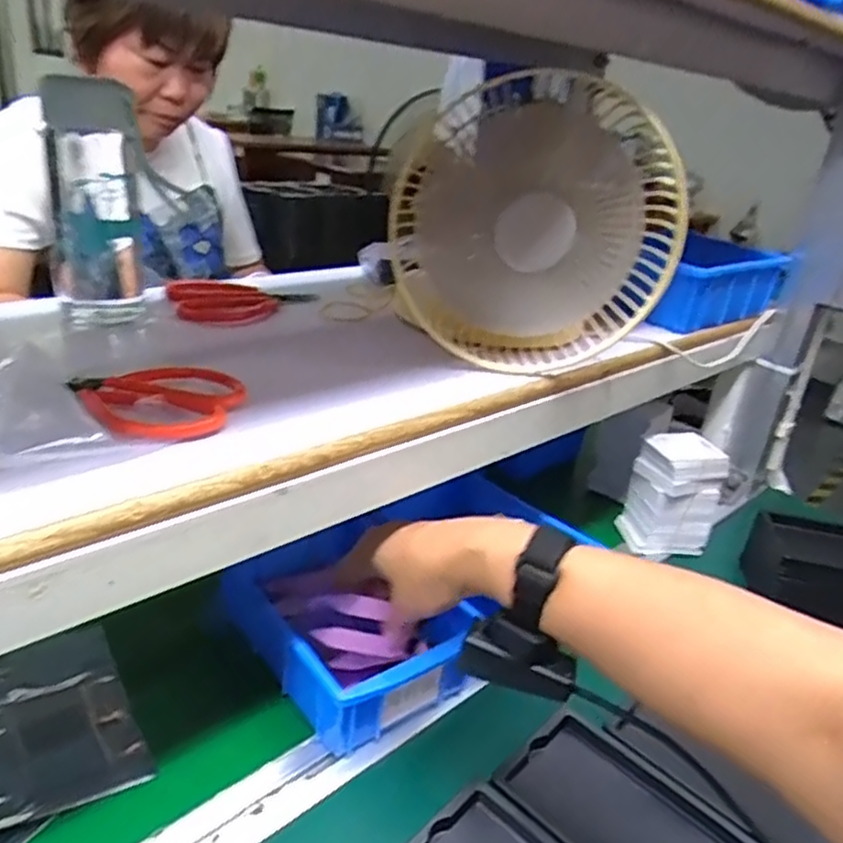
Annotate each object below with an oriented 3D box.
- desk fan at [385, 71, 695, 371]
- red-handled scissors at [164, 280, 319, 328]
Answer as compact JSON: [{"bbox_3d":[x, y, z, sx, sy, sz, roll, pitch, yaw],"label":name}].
[{"bbox_3d":[0.076,-0.138,0.520,0.201,0.185,0.097,1,25,-12],"label":"desk fan"},{"bbox_3d":[-0.149,-0.099,0.589,0.116,0.021,0.056,-12,30,-35],"label":"red-handled scissors"}]

